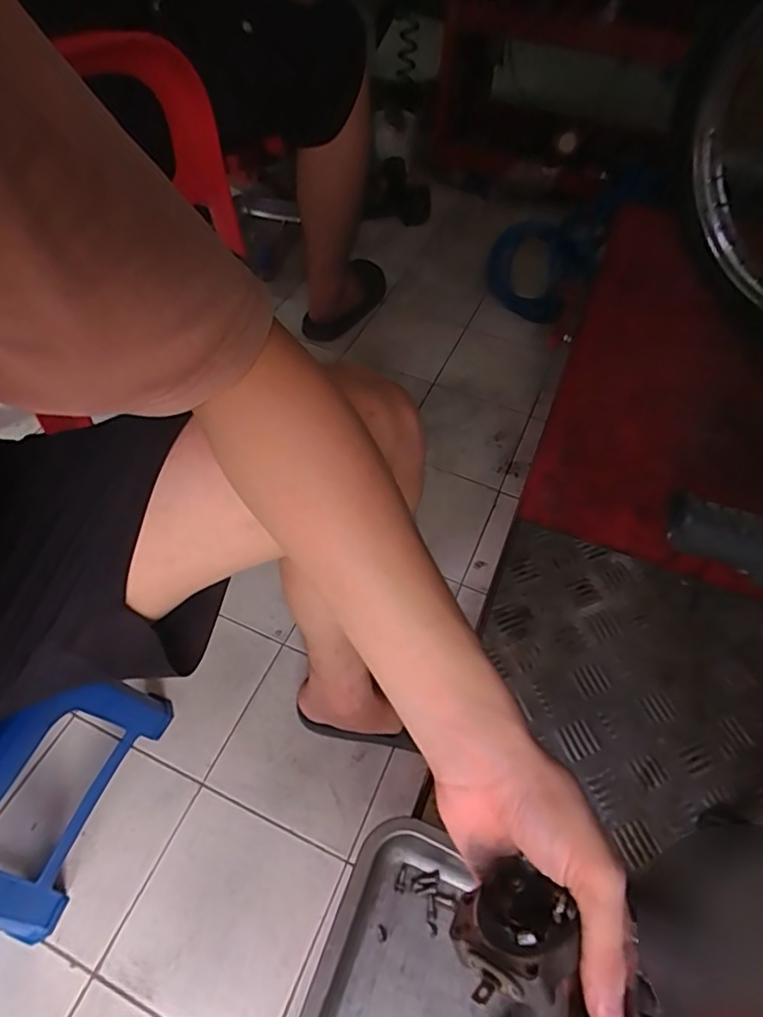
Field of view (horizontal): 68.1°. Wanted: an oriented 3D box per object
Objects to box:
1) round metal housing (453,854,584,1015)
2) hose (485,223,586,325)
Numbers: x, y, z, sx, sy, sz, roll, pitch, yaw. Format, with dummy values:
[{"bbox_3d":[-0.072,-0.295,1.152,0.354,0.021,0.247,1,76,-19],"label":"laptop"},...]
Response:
[{"bbox_3d":[0.060,0.192,0.260,0.048,0.043,0.054,10,54,4],"label":"round metal housing"},{"bbox_3d":[0.336,-0.541,1.268,0.214,0.170,0.057,29,30,9],"label":"hose"}]

